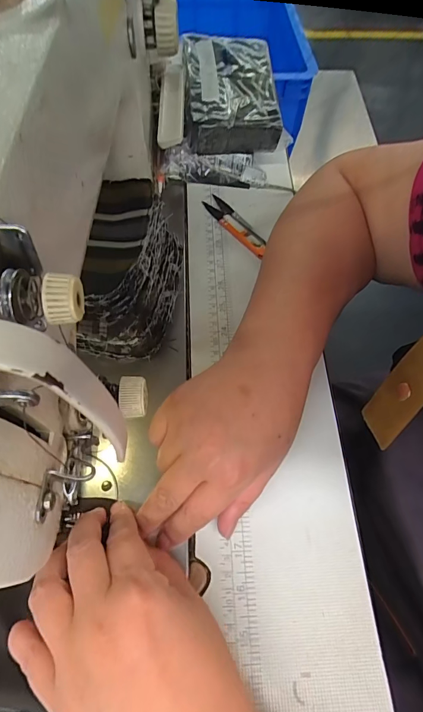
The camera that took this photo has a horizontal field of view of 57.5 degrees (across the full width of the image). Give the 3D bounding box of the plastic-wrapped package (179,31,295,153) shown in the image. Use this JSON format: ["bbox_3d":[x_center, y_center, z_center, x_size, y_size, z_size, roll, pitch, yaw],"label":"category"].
[{"bbox_3d":[0.020,-0.289,0.420,0.109,0.037,0.146,-7,70,-8],"label":"plastic-wrapped package"}]

